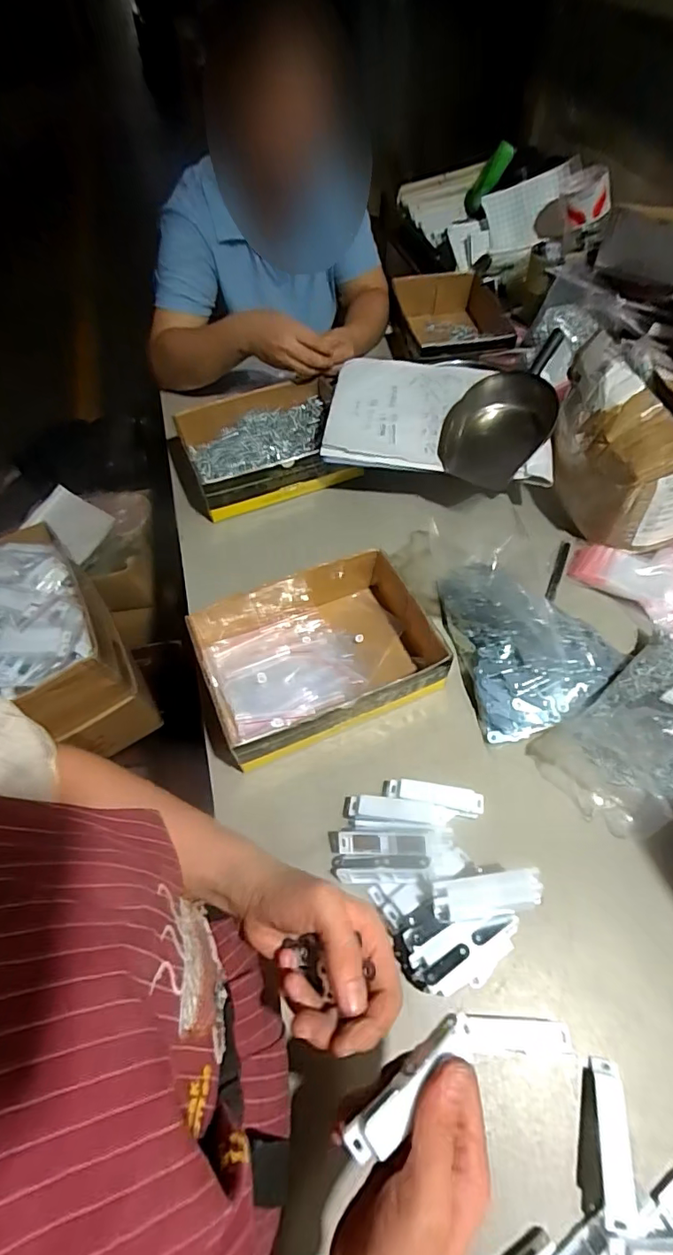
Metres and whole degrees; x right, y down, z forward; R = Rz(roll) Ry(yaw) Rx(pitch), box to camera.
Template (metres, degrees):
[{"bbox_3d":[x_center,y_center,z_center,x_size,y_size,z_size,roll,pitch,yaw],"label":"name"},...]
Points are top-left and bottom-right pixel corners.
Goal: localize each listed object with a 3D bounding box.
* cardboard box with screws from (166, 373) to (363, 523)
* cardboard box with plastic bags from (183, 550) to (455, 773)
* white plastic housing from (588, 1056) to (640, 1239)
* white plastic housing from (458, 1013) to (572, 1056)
[{"bbox_3d":[-0.116,-0.279,0.790,0.262,0.067,0.198,-16,58,-8],"label":"cardboard box with screws"},{"bbox_3d":[-0.026,0.026,0.599,0.251,0.070,0.195,-20,58,-10],"label":"cardboard box with plastic bags"},{"bbox_3d":[0.207,0.382,0.383,0.025,0.006,0.094,12,48,5],"label":"white plastic housing"},{"bbox_3d":[0.147,0.339,0.427,0.091,0.004,0.025,1,57,3],"label":"white plastic housing"}]

